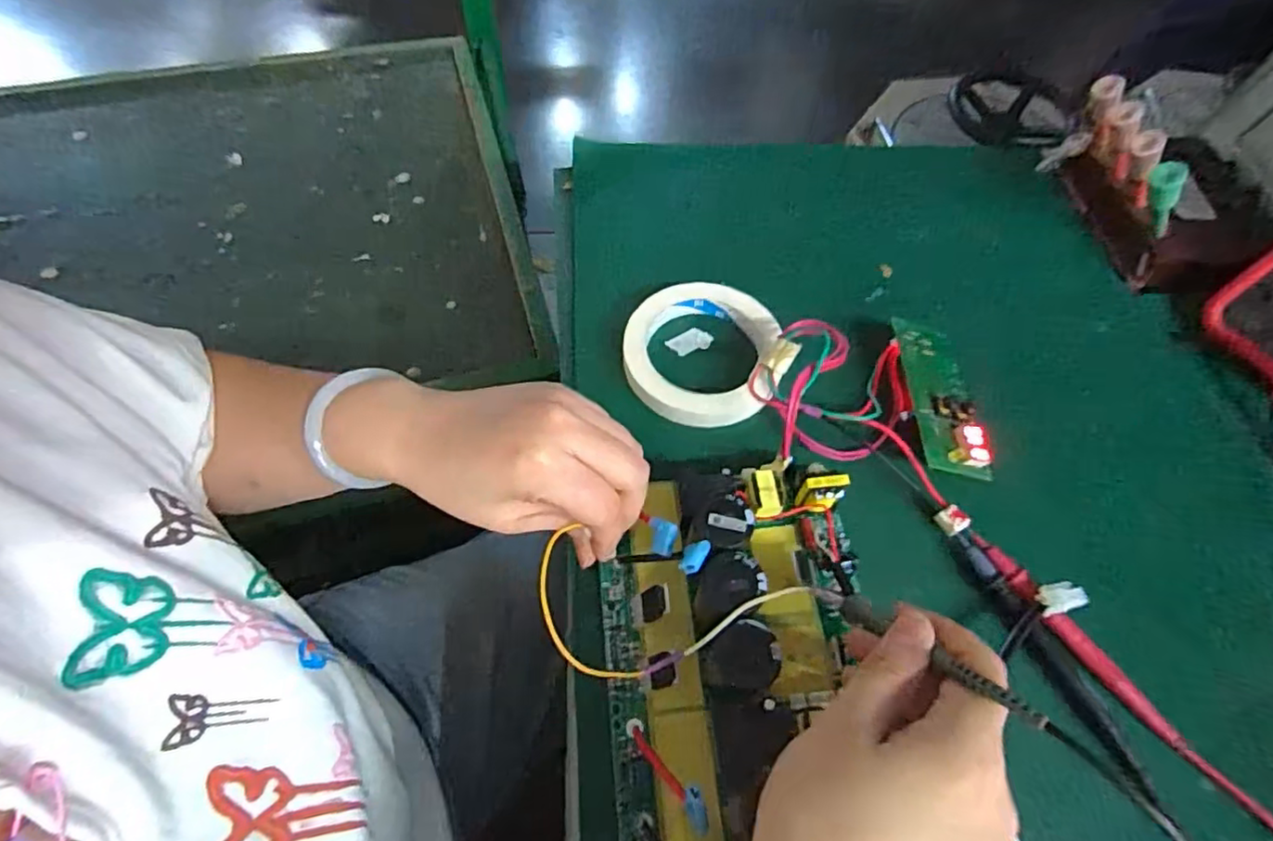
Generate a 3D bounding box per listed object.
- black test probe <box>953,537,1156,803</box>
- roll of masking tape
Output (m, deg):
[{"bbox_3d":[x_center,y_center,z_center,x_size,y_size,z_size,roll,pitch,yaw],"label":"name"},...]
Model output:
[{"bbox_3d":[0.213,0.121,0.321,0.015,0.012,0.137,-23,63,-16],"label":"black test probe"},{"bbox_3d":[0.040,-0.047,0.409,0.095,0.018,0.101,1,59,-2],"label":"roll of masking tape"}]

